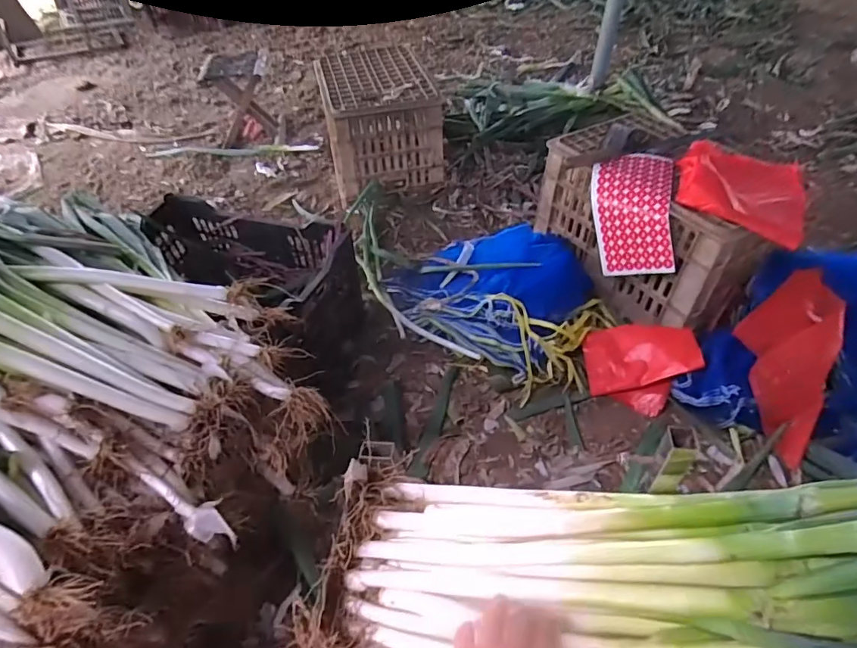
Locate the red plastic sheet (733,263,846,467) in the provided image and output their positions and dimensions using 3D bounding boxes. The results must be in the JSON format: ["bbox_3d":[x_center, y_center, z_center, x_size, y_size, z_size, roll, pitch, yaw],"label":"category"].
[{"bbox_3d":[0.695,0.070,0.955,0.131,0.148,0.393,15,68,14],"label":"red plastic sheet"}]

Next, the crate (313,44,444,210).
[{"bbox_3d":[-0.175,-0.690,1.659,0.337,0.270,0.490,-11,47,-10],"label":"crate"}]

